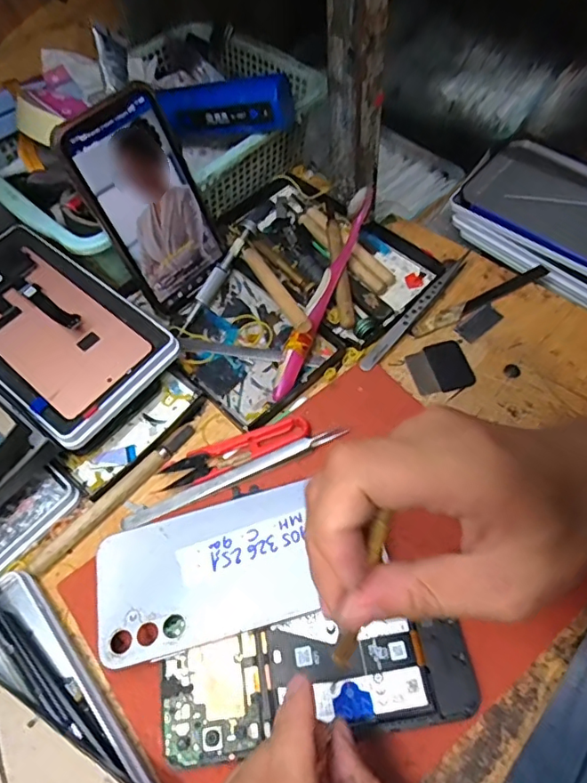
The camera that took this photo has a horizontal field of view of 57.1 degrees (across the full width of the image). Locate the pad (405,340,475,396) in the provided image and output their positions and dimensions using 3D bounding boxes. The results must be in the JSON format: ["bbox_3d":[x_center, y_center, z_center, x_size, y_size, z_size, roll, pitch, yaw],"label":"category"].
[{"bbox_3d":[0.107,-0.017,0.395,0.042,0.005,0.040,-15,60,-4],"label":"pad"}]

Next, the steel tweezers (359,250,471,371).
[{"bbox_3d":[0.097,-0.066,0.414,0.010,0.014,0.140,37,69,23],"label":"steel tweezers"}]

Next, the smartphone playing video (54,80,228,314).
[{"bbox_3d":[-0.100,-0.132,0.385,0.075,0.145,0.007,-41,46,-16],"label":"smartphone playing video"}]

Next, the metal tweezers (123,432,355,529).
[{"bbox_3d":[-0.037,0.056,0.348,0.151,0.016,0.012,-21,60,-8],"label":"metal tweezers"}]

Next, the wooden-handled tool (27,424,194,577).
[{"bbox_3d":[-0.115,0.068,0.351,0.011,0.009,0.129,37,69,23],"label":"wooden-handled tool"}]

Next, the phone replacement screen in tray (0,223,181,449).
[{"bbox_3d":[-0.178,-0.049,0.384,0.182,0.012,0.100,36,67,19],"label":"phone replacement screen in tray"}]

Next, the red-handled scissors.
[{"bbox_3d":[-0.039,0.039,0.354,0.102,0.007,0.025,-17,60,-5],"label":"red-handled scissors"}]

